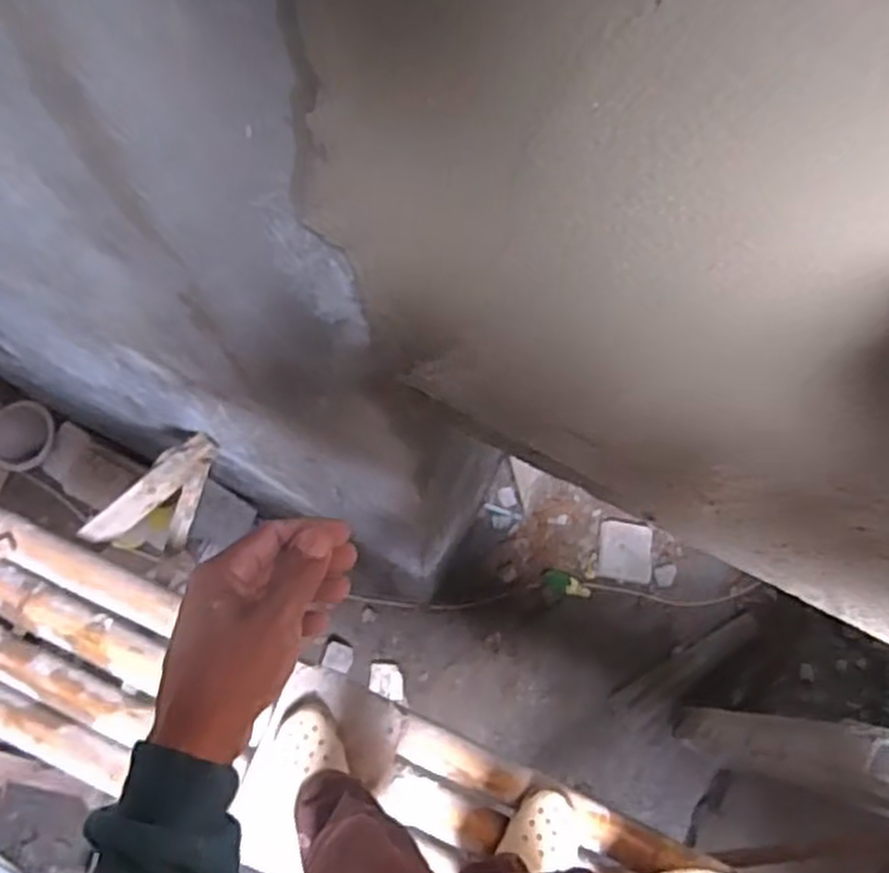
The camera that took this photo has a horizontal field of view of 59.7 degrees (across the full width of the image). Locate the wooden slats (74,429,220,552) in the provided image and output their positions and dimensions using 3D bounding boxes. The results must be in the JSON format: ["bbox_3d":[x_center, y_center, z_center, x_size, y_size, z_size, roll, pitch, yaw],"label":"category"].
[{"bbox_3d":[-0.545,0.120,1.512,0.098,0.154,0.277,32,73,9],"label":"wooden slats"}]

